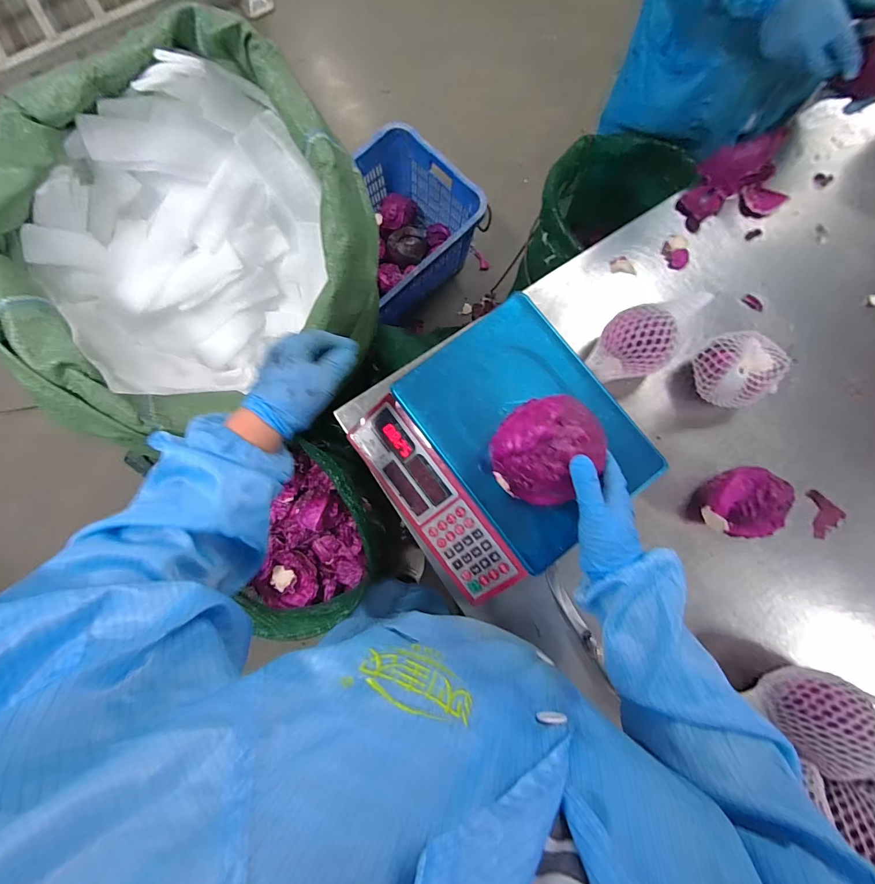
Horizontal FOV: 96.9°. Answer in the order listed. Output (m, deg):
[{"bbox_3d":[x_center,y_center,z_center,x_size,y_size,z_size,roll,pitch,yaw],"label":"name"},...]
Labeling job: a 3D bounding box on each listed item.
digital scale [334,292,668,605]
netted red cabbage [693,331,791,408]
[{"bbox_3d":[0.069,0.003,0.539,0.307,0.121,0.335,-35,83,-7],"label":"digital scale"},{"bbox_3d":[0.435,-0.107,0.555,0.098,0.120,0.098,-5,80,-2],"label":"netted red cabbage"}]

